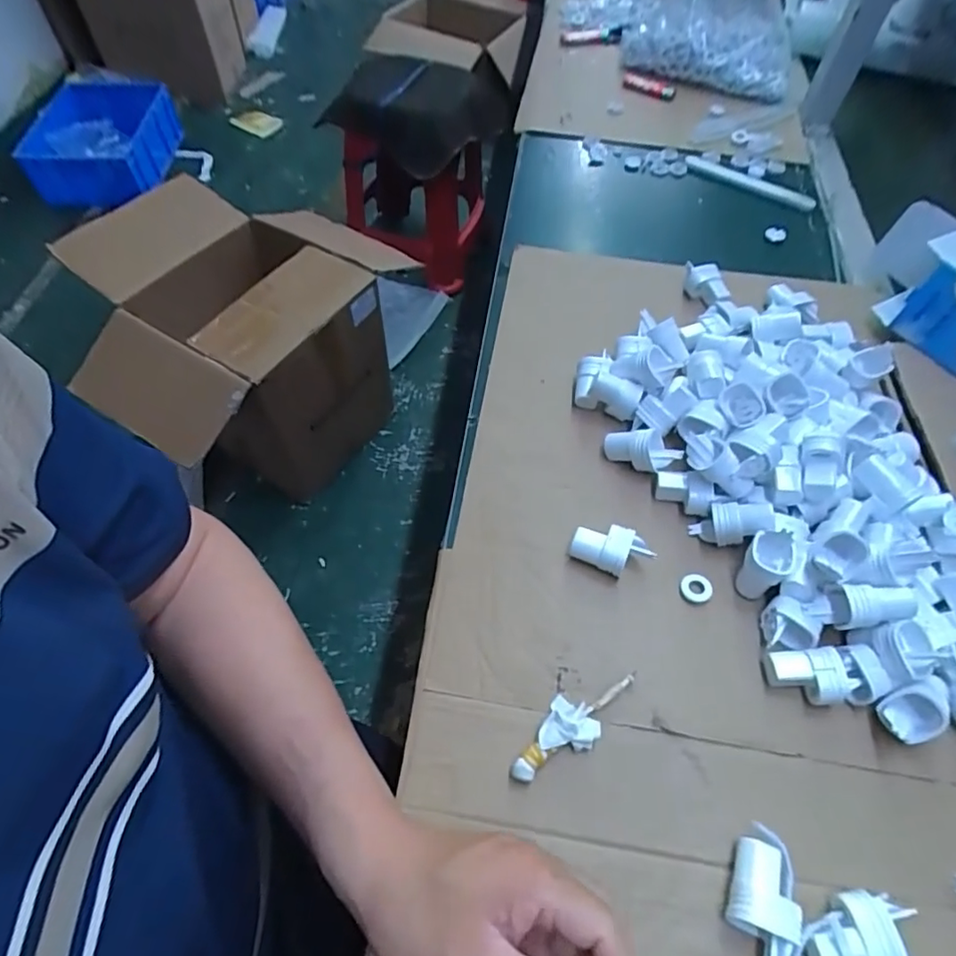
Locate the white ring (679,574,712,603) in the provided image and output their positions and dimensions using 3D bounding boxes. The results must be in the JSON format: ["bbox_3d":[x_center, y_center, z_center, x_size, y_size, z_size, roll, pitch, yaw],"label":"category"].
[{"bbox_3d":[0.167,0.084,0.437,0.024,0.007,0.022,1,57,-1],"label":"white ring"}]

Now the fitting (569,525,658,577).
[{"bbox_3d":[0.105,0.056,0.444,0.060,0.027,0.032,22,59,12],"label":"fitting"}]

